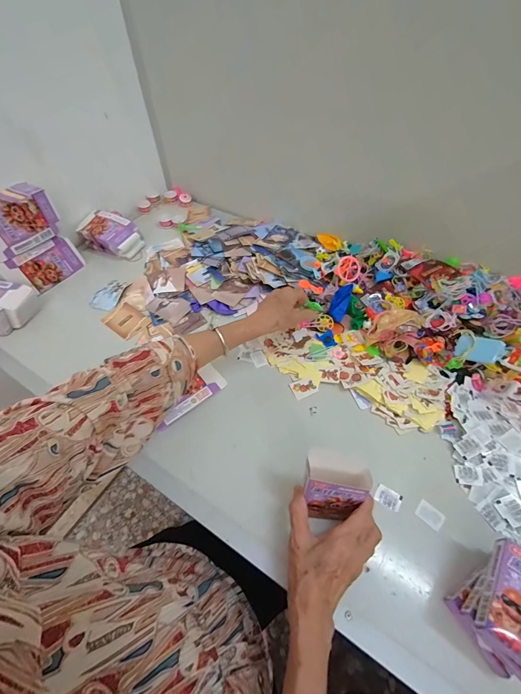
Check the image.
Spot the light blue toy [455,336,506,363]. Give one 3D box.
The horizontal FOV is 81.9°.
[{"bbox_3d":[0.360,0.003,0.495,0.063,0.010,0.042,15,78,44],"label":"light blue toy"}]

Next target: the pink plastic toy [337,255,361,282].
[{"bbox_3d":[0.175,-0.155,0.602,0.050,0.025,0.050,-2,86,24],"label":"pink plastic toy"}]

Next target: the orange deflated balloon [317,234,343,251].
[{"bbox_3d":[0.162,-0.248,0.704,0.033,0.006,0.072,-43,63,5],"label":"orange deflated balloon"}]

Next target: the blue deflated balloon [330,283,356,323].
[{"bbox_3d":[0.154,-0.086,0.572,0.030,0.023,0.077,24,87,18],"label":"blue deflated balloon"}]

